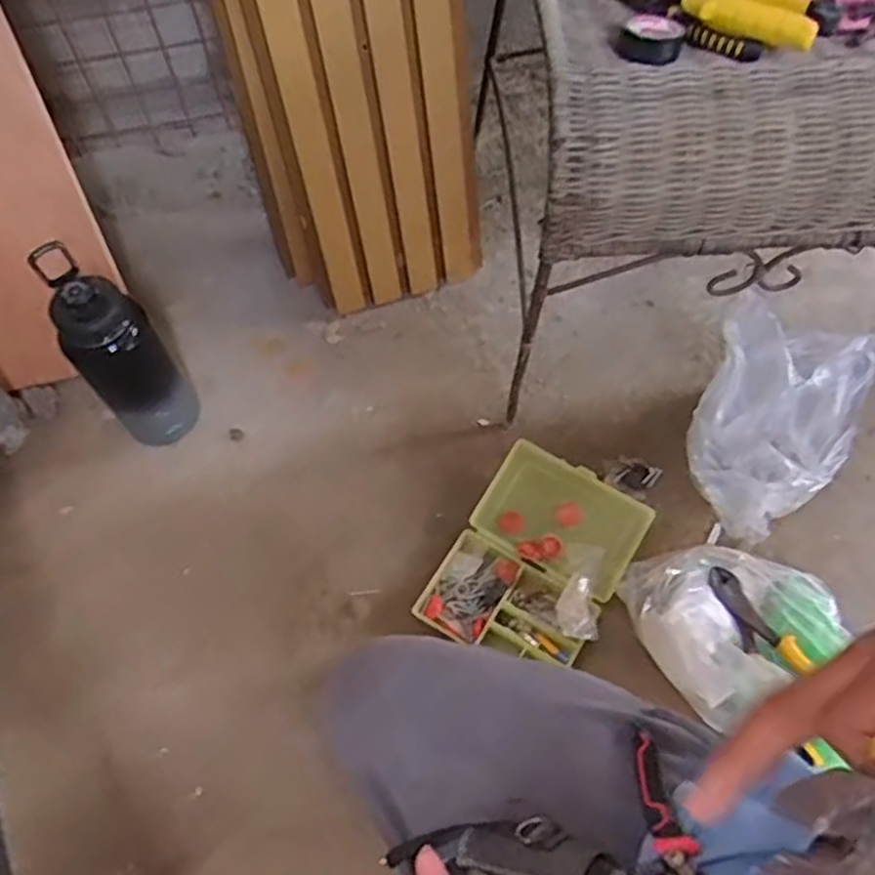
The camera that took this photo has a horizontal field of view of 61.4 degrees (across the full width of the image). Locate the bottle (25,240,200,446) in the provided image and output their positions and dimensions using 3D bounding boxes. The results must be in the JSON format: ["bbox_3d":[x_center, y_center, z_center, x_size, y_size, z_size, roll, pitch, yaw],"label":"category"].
[{"bbox_3d":[-0.328,-0.081,0.781,0.092,0.257,0.086,-32,70,-17],"label":"bottle"}]

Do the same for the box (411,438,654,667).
[{"bbox_3d":[0.106,0.133,0.795,0.168,0.056,0.219,30,67,11],"label":"box"}]

